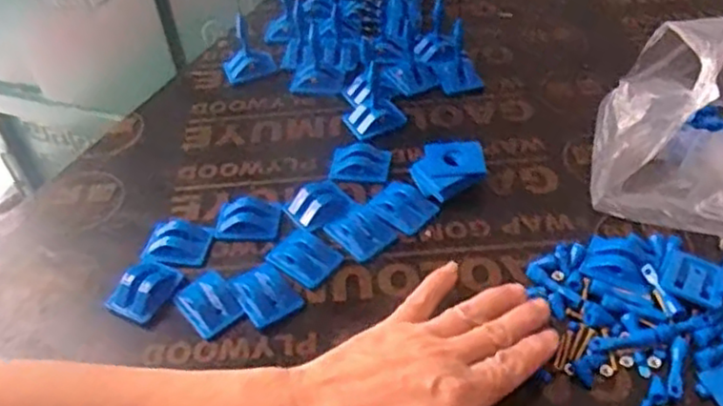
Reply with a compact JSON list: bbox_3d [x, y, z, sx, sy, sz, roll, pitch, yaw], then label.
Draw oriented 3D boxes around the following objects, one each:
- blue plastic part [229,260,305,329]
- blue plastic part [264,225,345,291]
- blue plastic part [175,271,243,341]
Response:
[{"bbox_3d":[-0.063,0.057,0.431,0.034,0.009,0.042,-31,51,-23],"label":"blue plastic part"},{"bbox_3d":[-0.039,0.035,0.451,0.042,0.008,0.037,28,55,29],"label":"blue plastic part"},{"bbox_3d":[-0.097,0.063,0.427,0.032,0.007,0.042,-32,51,-23],"label":"blue plastic part"}]

